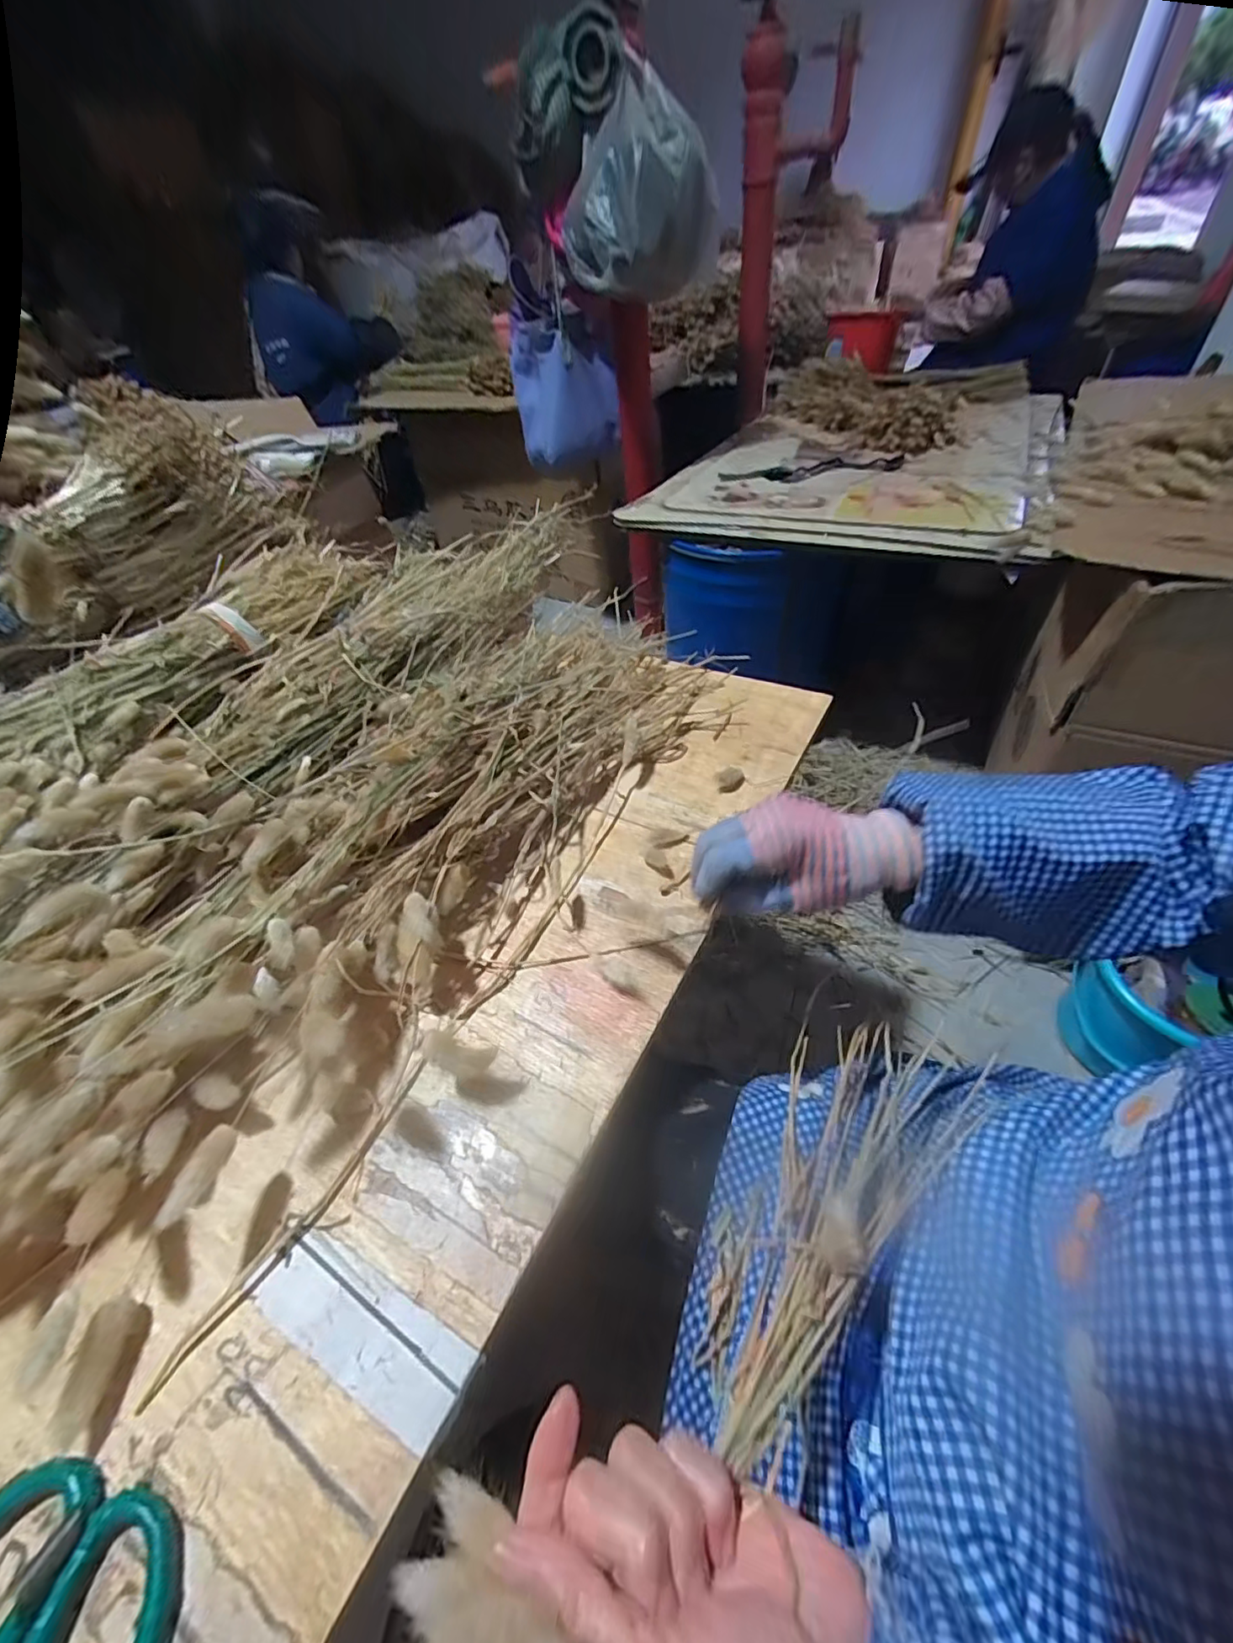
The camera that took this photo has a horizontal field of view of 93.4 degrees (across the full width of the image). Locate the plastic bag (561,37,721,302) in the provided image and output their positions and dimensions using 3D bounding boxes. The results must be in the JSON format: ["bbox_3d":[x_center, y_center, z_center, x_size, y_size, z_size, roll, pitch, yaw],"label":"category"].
[{"bbox_3d":[0.044,-1.079,1.004,0.276,0.250,0.162,-5,46,3],"label":"plastic bag"}]

